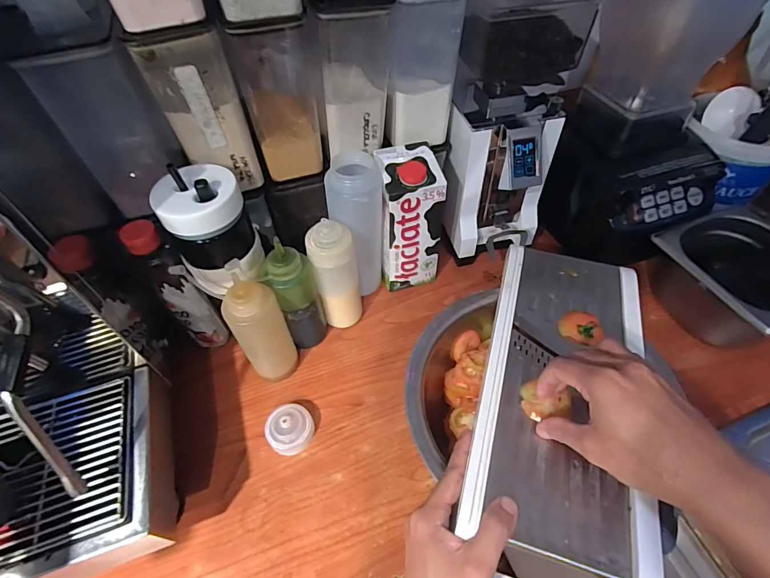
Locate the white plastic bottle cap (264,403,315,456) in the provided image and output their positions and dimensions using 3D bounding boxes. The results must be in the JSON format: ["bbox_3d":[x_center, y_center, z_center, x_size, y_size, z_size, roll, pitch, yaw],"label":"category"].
[{"bbox_3d":[-0.113,0.167,0.486,0.049,0.032,0.055,35,61,26],"label":"white plastic bottle cap"}]

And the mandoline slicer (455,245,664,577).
[{"bbox_3d":[0.168,0.112,0.395,0.160,0.100,0.355,9,58,10],"label":"mandoline slicer"}]

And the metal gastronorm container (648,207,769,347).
[{"bbox_3d":[0.463,-0.006,0.547,0.151,0.102,0.173,-19,54,-12],"label":"metal gastronorm container"}]

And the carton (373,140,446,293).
[{"bbox_3d":[0.035,-0.093,0.566,0.081,0.188,0.078,-11,52,-6],"label":"carton"}]

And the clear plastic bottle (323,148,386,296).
[{"bbox_3d":[-0.034,-0.077,0.550,0.060,0.201,0.064,34,61,26],"label":"clear plastic bottle"}]

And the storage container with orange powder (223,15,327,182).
[{"bbox_3d":[-0.130,-0.243,0.492,0.078,0.165,0.139,-18,53,-11],"label":"storage container with orange powder"}]

